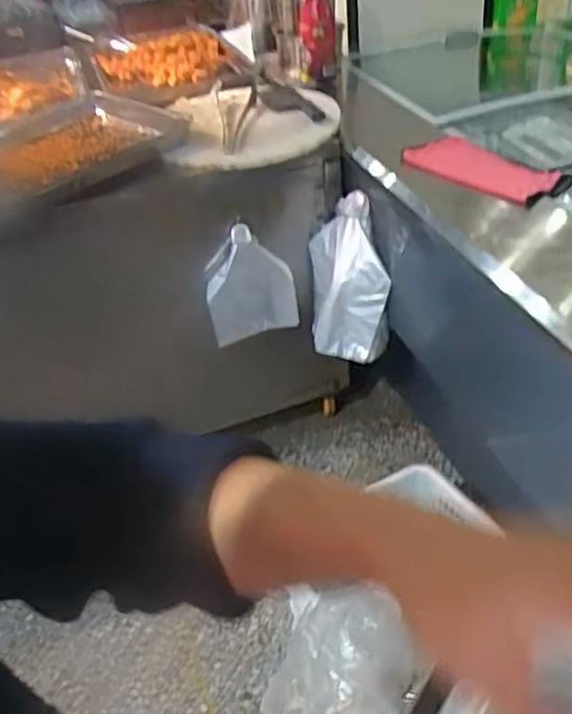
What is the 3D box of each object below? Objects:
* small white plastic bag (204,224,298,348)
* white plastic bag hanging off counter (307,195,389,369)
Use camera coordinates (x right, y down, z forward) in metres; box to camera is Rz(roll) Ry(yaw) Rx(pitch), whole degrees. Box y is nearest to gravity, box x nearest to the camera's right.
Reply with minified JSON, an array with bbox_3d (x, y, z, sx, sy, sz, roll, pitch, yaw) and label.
[{"bbox_3d":[-0.082,-0.161,1.572,0.199,0.236,0.055,-15,39,-10],"label":"small white plastic bag"},{"bbox_3d":[0.136,-0.171,1.540,0.171,0.305,0.186,-2,38,7],"label":"white plastic bag hanging off counter"}]

